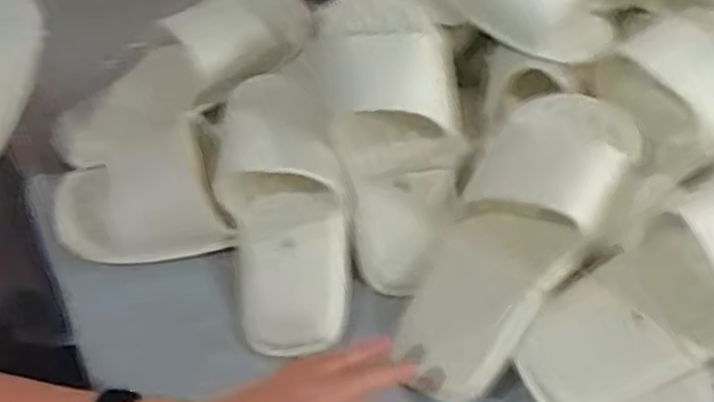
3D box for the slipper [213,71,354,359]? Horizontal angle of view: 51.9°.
[{"bbox_3d":[-0.058,0.015,0.595,0.100,0.061,0.210,-7,82,-10],"label":"slipper"}]

